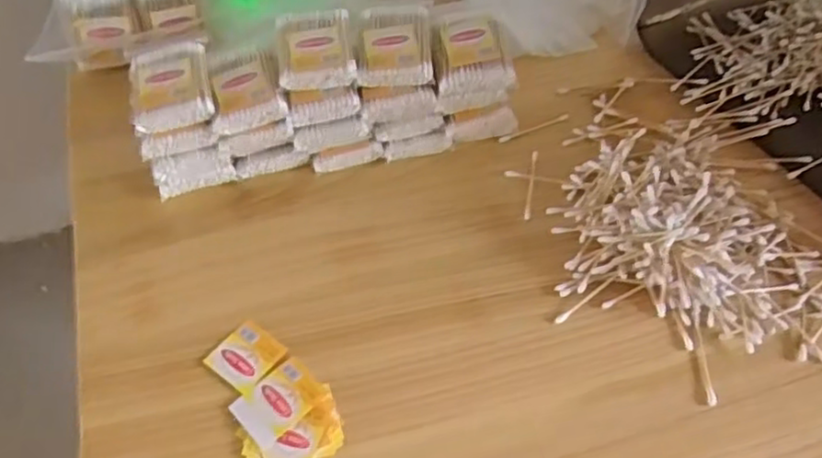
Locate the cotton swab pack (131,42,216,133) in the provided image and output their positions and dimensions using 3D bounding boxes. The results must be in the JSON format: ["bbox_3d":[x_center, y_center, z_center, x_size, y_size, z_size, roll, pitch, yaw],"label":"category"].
[{"bbox_3d":[-0.182,-0.109,0.523,0.058,0.016,0.072,-11,56,-12],"label":"cotton swab pack"}]

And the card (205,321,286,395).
[{"bbox_3d":[-0.112,0.085,0.467,0.039,0.004,0.041,33,59,17],"label":"card"}]

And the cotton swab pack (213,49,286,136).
[{"bbox_3d":[-0.125,-0.107,0.525,0.052,0.017,0.066,-9,56,-11],"label":"cotton swab pack"}]

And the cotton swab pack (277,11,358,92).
[{"bbox_3d":[-0.074,-0.141,0.534,0.058,0.016,0.070,-5,56,-8],"label":"cotton swab pack"}]

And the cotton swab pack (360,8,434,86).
[{"bbox_3d":[-0.012,-0.145,0.541,0.056,0.015,0.073,1,55,-4],"label":"cotton swab pack"}]

